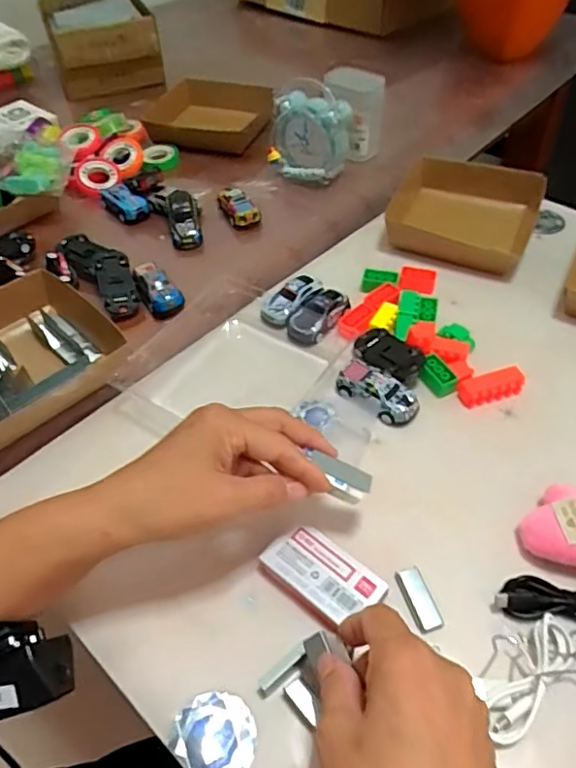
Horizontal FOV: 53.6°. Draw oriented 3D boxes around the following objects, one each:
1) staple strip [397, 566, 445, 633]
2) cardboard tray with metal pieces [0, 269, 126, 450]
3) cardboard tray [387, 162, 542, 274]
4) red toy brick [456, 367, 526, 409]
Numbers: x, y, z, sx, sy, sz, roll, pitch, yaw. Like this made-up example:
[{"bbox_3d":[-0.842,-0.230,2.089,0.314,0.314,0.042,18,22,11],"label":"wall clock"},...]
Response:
[{"bbox_3d":[0.077,0.126,0.333,0.016,0.007,0.037,-13,49,-9],"label":"staple strip"},{"bbox_3d":[-0.209,-0.018,0.451,0.137,0.045,0.141,-38,57,-27],"label":"cardboard tray with metal pieces"},{"bbox_3d":[0.173,-0.171,0.558,0.129,0.040,0.129,18,52,18],"label":"cardboard tray"},{"bbox_3d":[0.154,0.002,0.430,0.050,0.016,0.018,-14,49,-10],"label":"red toy brick"}]

